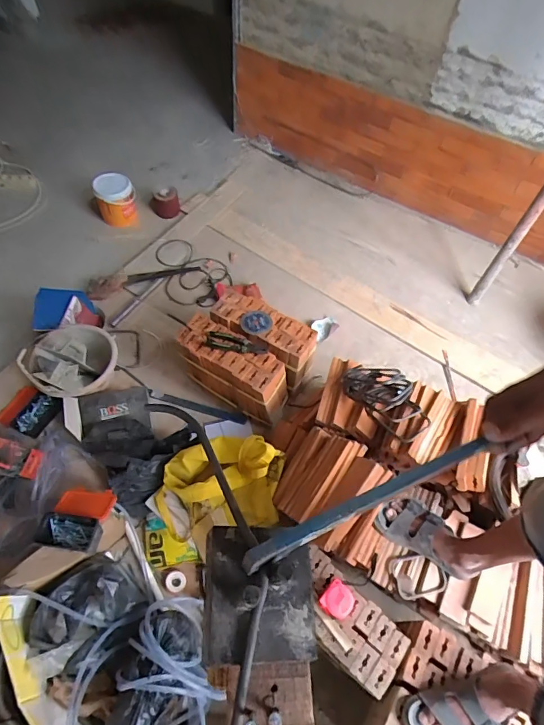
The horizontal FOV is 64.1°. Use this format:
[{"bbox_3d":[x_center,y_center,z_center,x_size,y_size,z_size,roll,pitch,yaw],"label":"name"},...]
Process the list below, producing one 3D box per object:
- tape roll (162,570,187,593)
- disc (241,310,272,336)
[{"bbox_3d":[-0.262,0.589,1.168,0.061,0.021,0.053,-5,57,-7],"label":"tape roll"},{"bbox_3d":[-0.049,-0.129,1.372,0.095,0.008,0.104,2,57,-2],"label":"disc"}]

